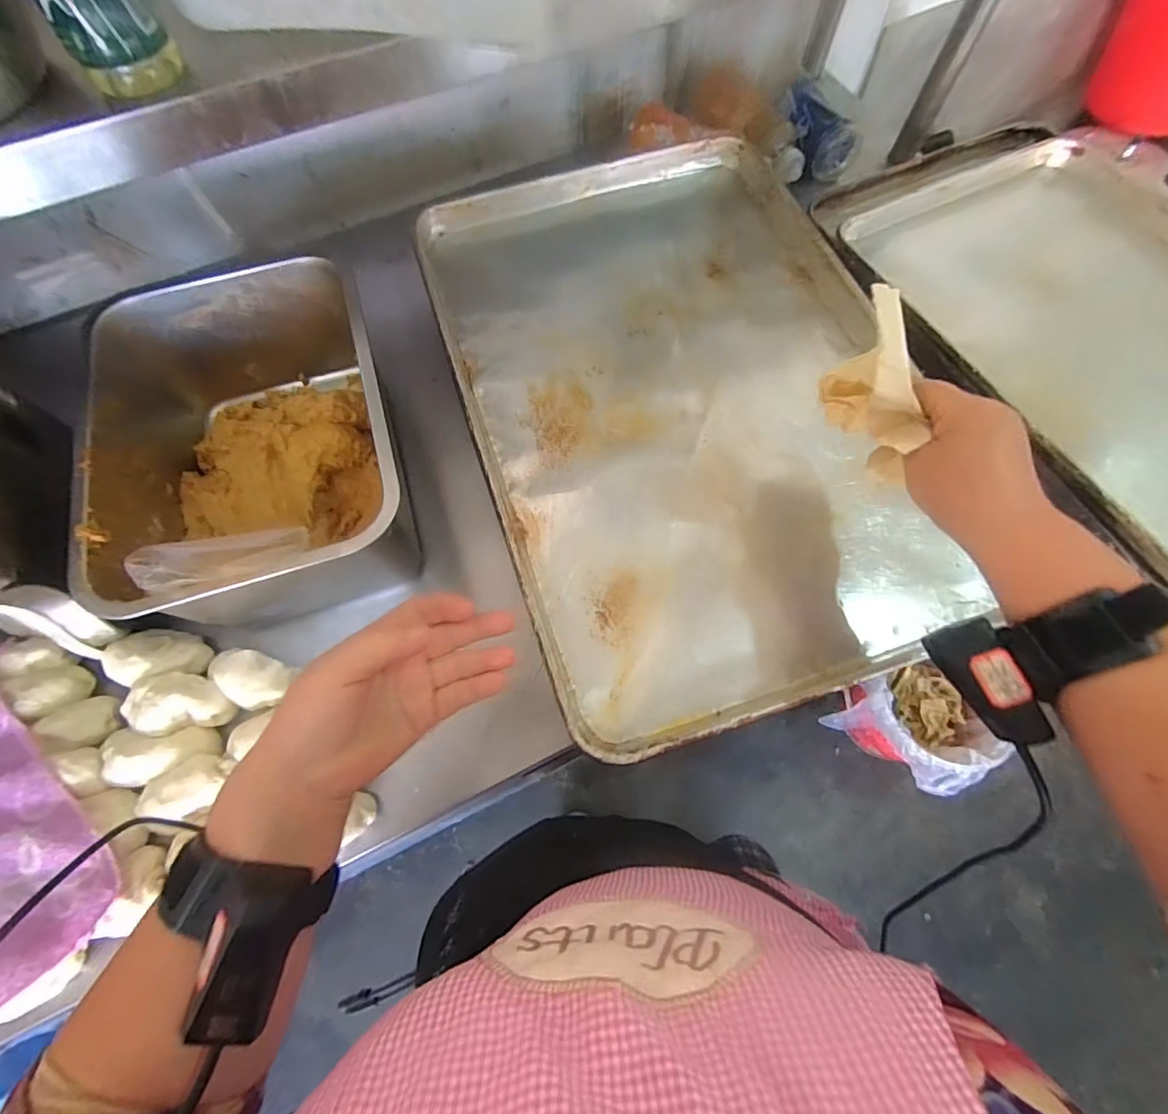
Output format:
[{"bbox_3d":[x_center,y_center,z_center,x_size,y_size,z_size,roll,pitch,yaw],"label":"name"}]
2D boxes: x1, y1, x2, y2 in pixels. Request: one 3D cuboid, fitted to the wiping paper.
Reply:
[{"bbox_3d":[0.193,-0.110,0.346,0.035,0.101,0.096,-15,69,-5],"label":"wiping paper"}]

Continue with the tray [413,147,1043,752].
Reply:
[{"bbox_3d":[0.094,-0.162,0.516,0.398,0.044,0.593,-18,69,-6],"label":"tray"}]

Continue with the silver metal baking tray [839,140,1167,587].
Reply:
[{"bbox_3d":[0.594,-0.241,0.597,0.445,0.058,0.613,-25,70,-9],"label":"silver metal baking tray"}]

